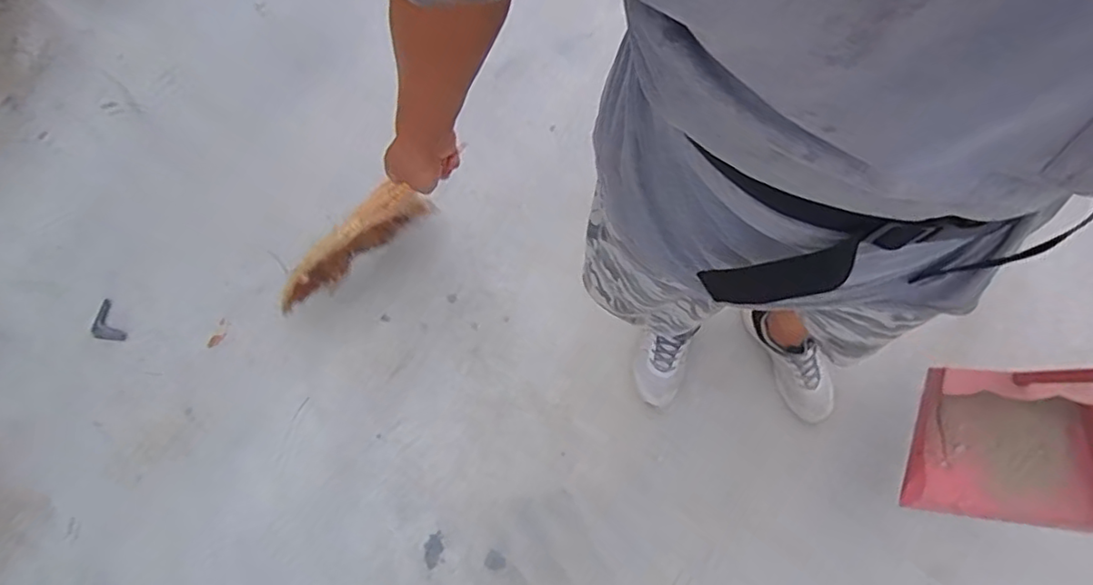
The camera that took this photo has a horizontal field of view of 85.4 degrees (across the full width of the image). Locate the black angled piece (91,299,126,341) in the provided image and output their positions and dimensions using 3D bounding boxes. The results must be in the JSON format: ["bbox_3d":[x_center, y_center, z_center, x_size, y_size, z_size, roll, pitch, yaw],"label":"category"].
[{"bbox_3d":[-1.076,0.075,1.440,0.066,0.007,0.128,-30,70,-9],"label":"black angled piece"}]

